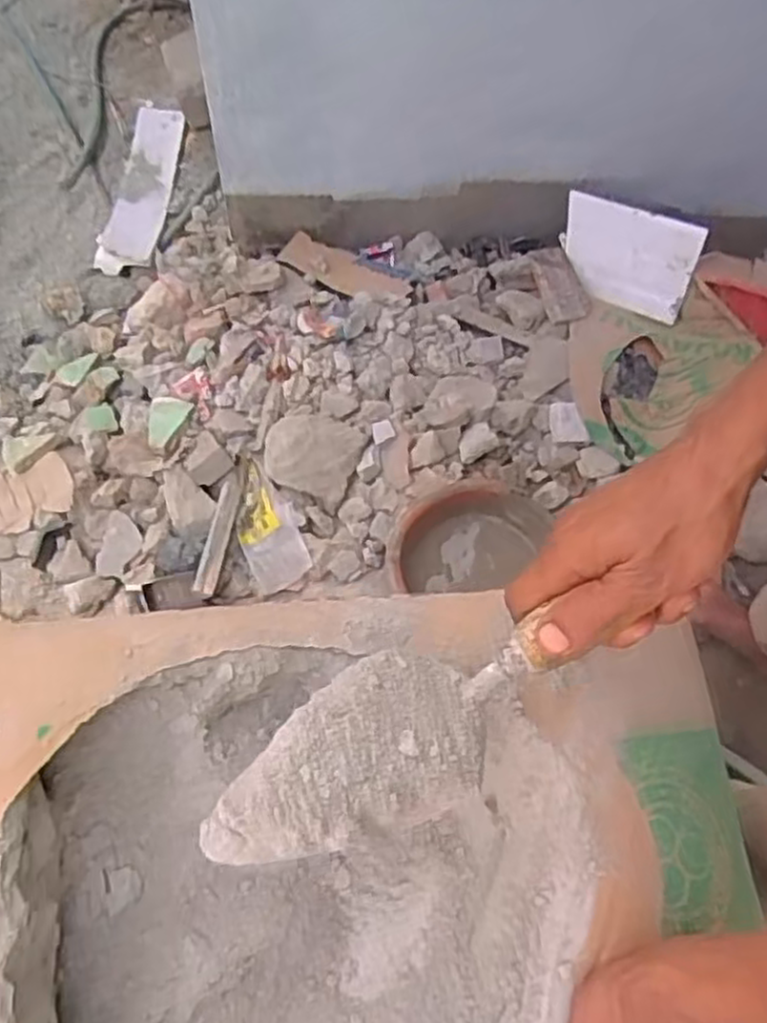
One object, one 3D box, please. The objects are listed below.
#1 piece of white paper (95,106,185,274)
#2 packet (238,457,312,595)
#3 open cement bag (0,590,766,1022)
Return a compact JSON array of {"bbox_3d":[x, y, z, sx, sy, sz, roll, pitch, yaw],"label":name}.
[{"bbox_3d":[-0.531,-0.712,1.681,0.119,0.068,0.489,7,67,-1],"label":"piece of white paper"},{"bbox_3d":[-0.188,0.019,1.235,0.104,0.032,0.224,-19,69,-11],"label":"packet"},{"bbox_3d":[-0.040,0.235,0.464,0.535,0.124,0.362,-6,67,-6],"label":"open cement bag"}]

